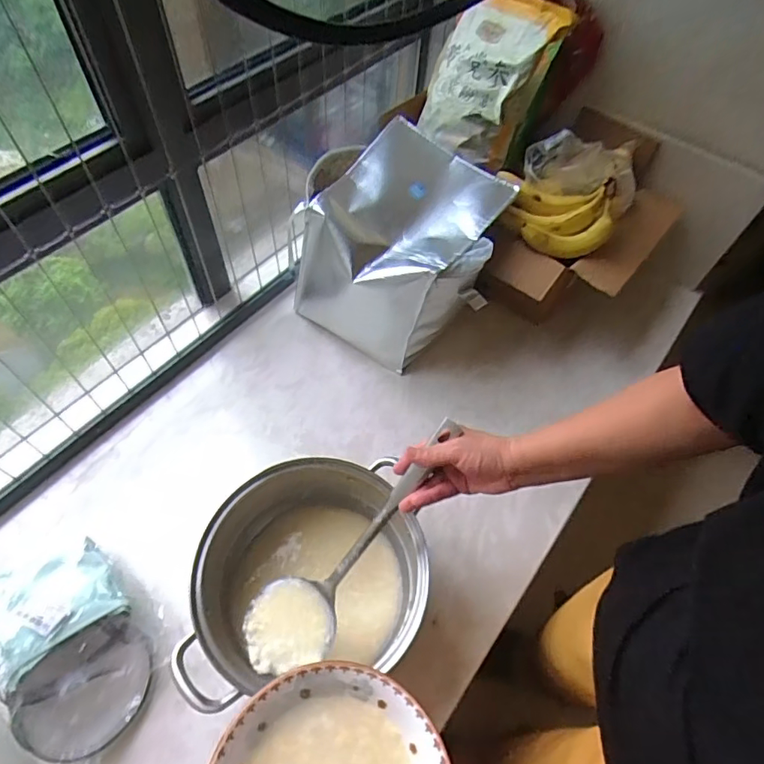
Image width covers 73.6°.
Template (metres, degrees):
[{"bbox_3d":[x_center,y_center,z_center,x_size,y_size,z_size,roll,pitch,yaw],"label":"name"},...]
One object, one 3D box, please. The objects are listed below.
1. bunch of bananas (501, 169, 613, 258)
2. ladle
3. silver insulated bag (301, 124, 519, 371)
[{"bbox_3d":[0.327,-0.310,0.958,0.206,0.096,0.106,5,55,1],"label":"bunch of bananas"},{"bbox_3d":[-0.030,0.192,0.608,0.102,0.076,0.369,43,103,24],"label":"ladle"},{"bbox_3d":[0.028,-0.248,1.004,0.343,0.334,0.309,26,58,15],"label":"silver insulated bag"}]

